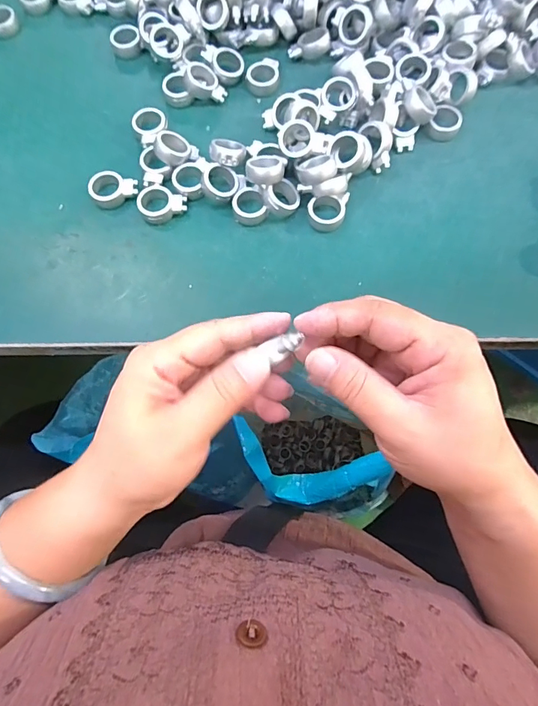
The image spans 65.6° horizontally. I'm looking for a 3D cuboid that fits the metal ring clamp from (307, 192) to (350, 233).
[{"bbox_3d":[0.041,-0.100,0.294,0.027,0.013,0.027,8,73,4],"label":"metal ring clamp"}]

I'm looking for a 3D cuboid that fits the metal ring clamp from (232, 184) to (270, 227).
[{"bbox_3d":[-0.014,-0.106,0.296,0.024,0.011,0.027,-15,73,-3],"label":"metal ring clamp"}]

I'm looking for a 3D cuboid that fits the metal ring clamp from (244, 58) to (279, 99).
[{"bbox_3d":[-0.005,-0.219,0.332,0.026,0.010,0.030,0,73,2],"label":"metal ring clamp"}]

